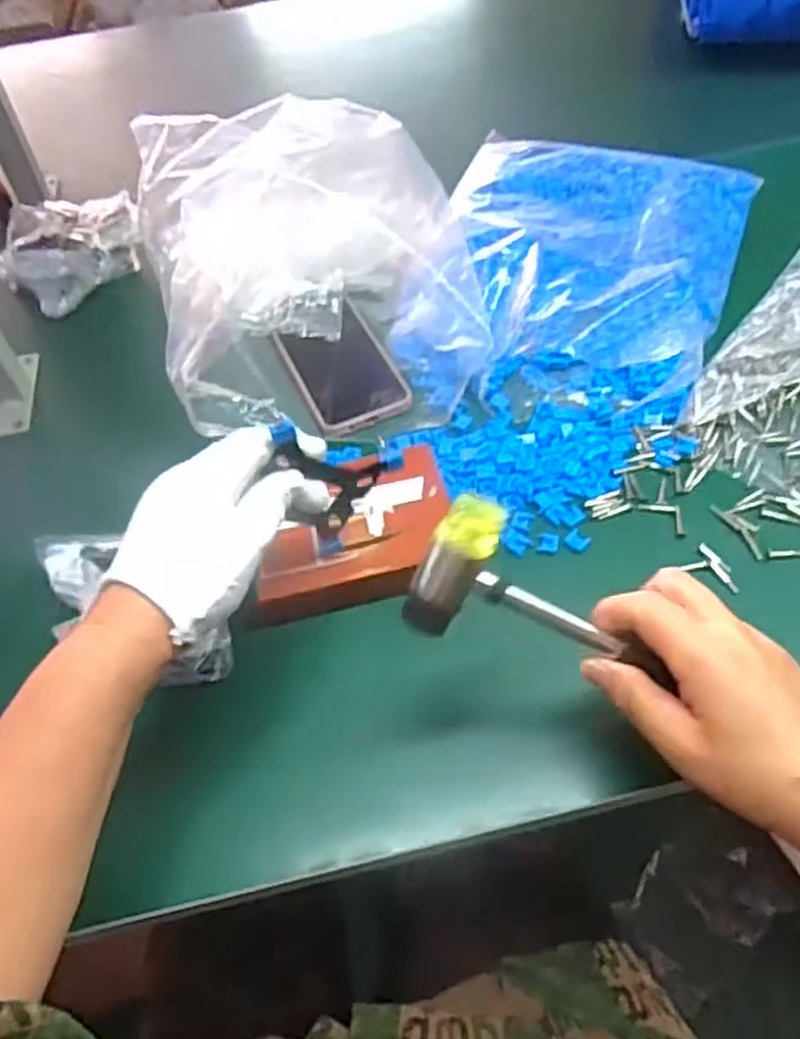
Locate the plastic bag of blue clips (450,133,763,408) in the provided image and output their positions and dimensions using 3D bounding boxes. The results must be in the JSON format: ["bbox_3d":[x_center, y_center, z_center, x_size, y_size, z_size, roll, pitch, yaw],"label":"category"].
[{"bbox_3d":[0.162,-0.248,0.684,0.266,0.051,0.305,15,58,14],"label":"plastic bag of blue clips"}]

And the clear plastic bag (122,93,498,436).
[{"bbox_3d":[-0.087,-0.236,0.673,0.274,0.092,0.364,-13,55,-5],"label":"clear plastic bag"}]

